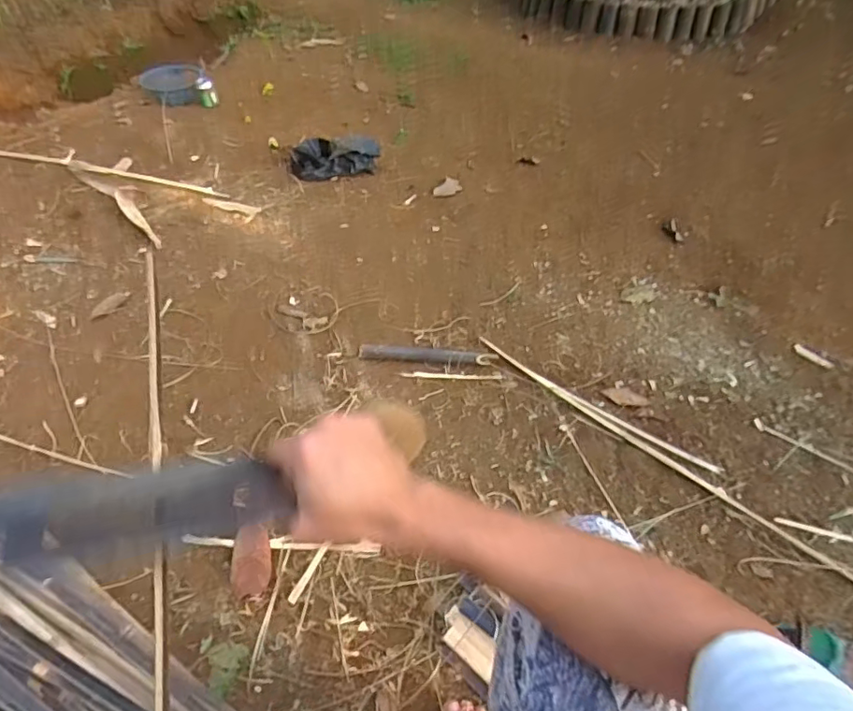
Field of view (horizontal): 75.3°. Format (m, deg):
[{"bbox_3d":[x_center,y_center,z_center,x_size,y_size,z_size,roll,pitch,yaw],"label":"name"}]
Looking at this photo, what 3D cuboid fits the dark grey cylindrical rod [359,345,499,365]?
[{"bbox_3d":[0.004,-0.001,1.306,0.318,0.034,0.030,3,46,-2],"label":"dark grey cylindrical rod"}]

